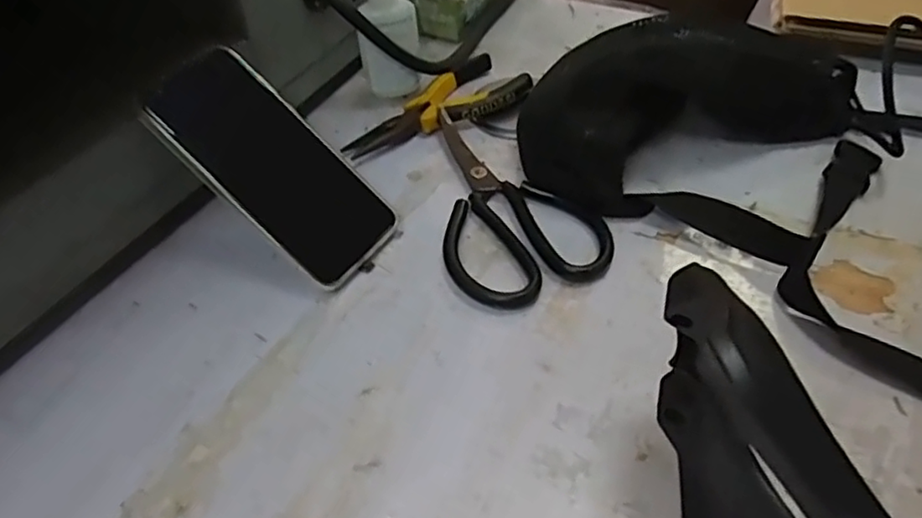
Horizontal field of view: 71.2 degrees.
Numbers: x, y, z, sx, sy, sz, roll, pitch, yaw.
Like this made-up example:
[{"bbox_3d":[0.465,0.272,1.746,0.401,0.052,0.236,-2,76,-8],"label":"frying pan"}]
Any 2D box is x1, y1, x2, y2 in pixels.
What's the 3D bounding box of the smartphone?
[{"bbox_3d":[-0.118,-0.059,0.408,0.162,0.013,0.080,45,58,-3],"label":"smartphone"}]

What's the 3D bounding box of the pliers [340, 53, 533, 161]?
[{"bbox_3d":[-0.017,-0.118,0.509,0.153,0.022,0.073,-34,53,-25],"label":"pliers"}]

